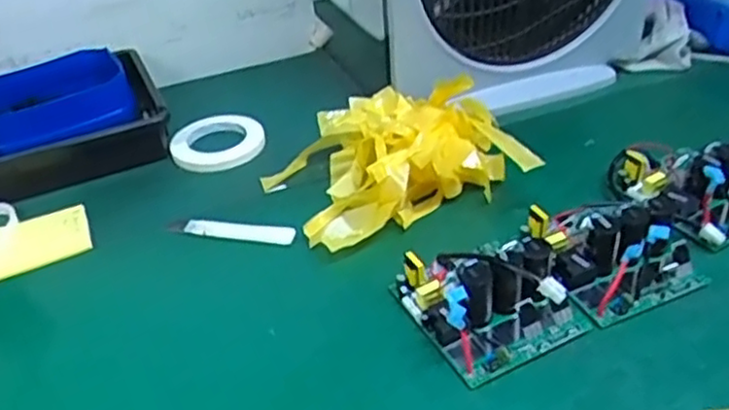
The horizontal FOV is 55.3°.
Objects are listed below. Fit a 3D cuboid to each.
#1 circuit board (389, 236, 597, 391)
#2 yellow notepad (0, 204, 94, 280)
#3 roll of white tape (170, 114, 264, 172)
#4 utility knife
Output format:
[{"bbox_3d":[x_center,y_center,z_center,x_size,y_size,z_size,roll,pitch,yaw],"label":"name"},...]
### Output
[{"bbox_3d":[0.109,0.070,0.595,0.130,0.056,0.132,-20,38,-20],"label":"circuit board"},{"bbox_3d":[-0.351,0.038,0.746,0.107,0.005,0.093,-19,38,-18],"label":"yellow notepad"},{"bbox_3d":[-0.185,-0.080,0.882,0.116,0.014,0.116,-3,36,2],"label":"roll of white tape"},{"bbox_3d":[-0.140,0.027,0.728,0.140,0.010,0.020,4,37,13],"label":"utility knife"}]

